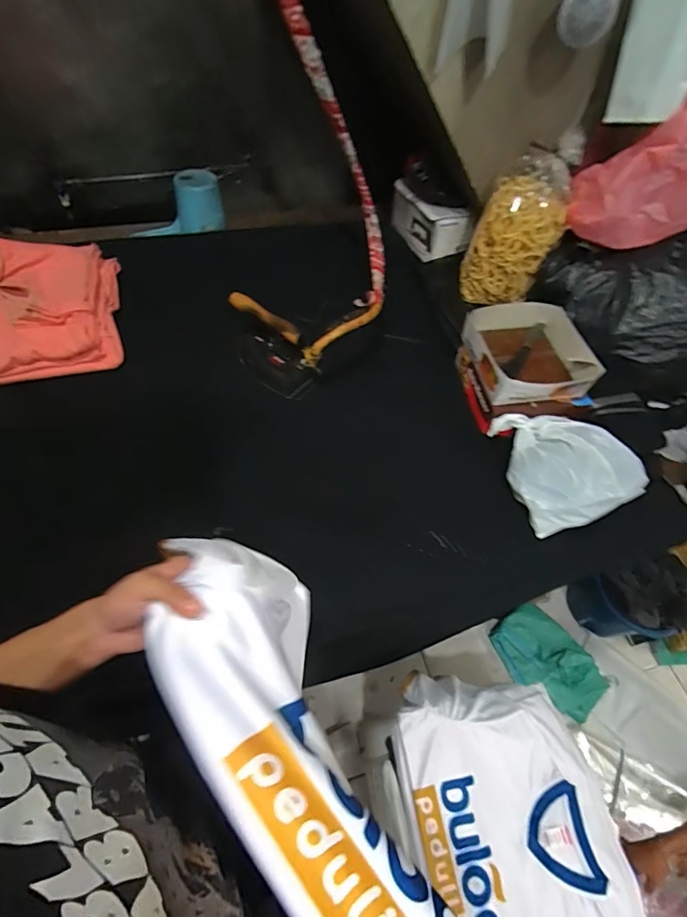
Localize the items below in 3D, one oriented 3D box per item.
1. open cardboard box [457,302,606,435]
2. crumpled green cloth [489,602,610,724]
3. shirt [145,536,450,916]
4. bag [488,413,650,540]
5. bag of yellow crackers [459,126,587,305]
[{"bbox_3d":[0.360,-0.187,0.900,0.212,0.105,0.232,-5,58,-8],"label":"open cardboard box"},{"bbox_3d":[0.650,0.641,1.425,0.247,0.044,0.347,-38,68,-24],"label":"crumpled green cloth"},{"bbox_3d":[0.023,0.330,0.365,0.141,0.061,0.620,-31,75,-22],"label":"shirt"},{"bbox_3d":[0.405,0.008,0.795,0.226,0.070,0.215,-7,59,-9],"label":"bag"},{"bbox_3d":[0.362,-0.488,0.945,0.176,0.344,0.090,42,42,20],"label":"bag of yellow crackers"}]

